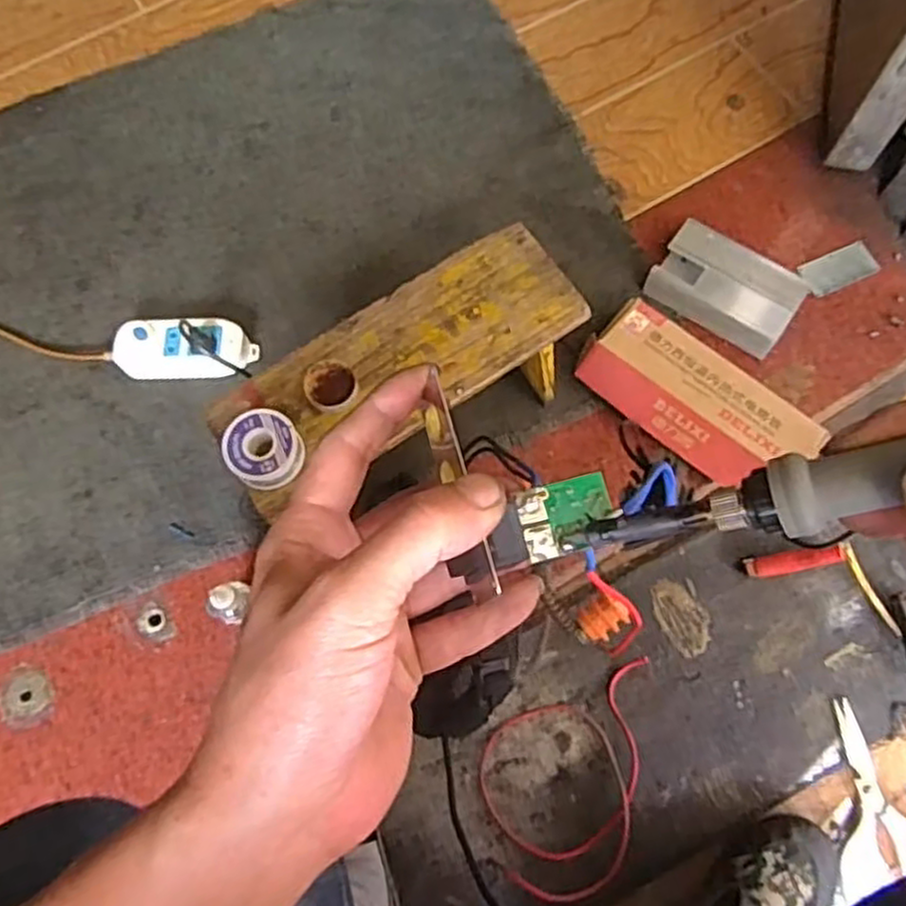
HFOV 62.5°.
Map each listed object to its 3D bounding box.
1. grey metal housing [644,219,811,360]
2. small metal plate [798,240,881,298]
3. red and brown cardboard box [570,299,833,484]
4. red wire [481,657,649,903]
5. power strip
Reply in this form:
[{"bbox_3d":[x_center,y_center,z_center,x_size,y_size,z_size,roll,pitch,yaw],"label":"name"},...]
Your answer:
[{"bbox_3d":[0.290,-0.176,0.795,0.149,0.050,0.090,31,75,10],"label":"grey metal housing"},{"bbox_3d":[0.425,-0.204,0.820,0.085,0.004,0.046,-22,73,-6],"label":"small metal plate"},{"bbox_3d":[0.240,-0.048,0.750,0.227,0.057,0.103,39,77,12],"label":"red and brown cardboard box"},{"bbox_3d":[0.105,0.310,0.722,0.153,0.016,0.220,4,72,2],"label":"red wire"},{"bbox_3d":[-0.283,-0.109,0.790,0.147,0.036,0.066,-1,72,1],"label":"power strip"}]

